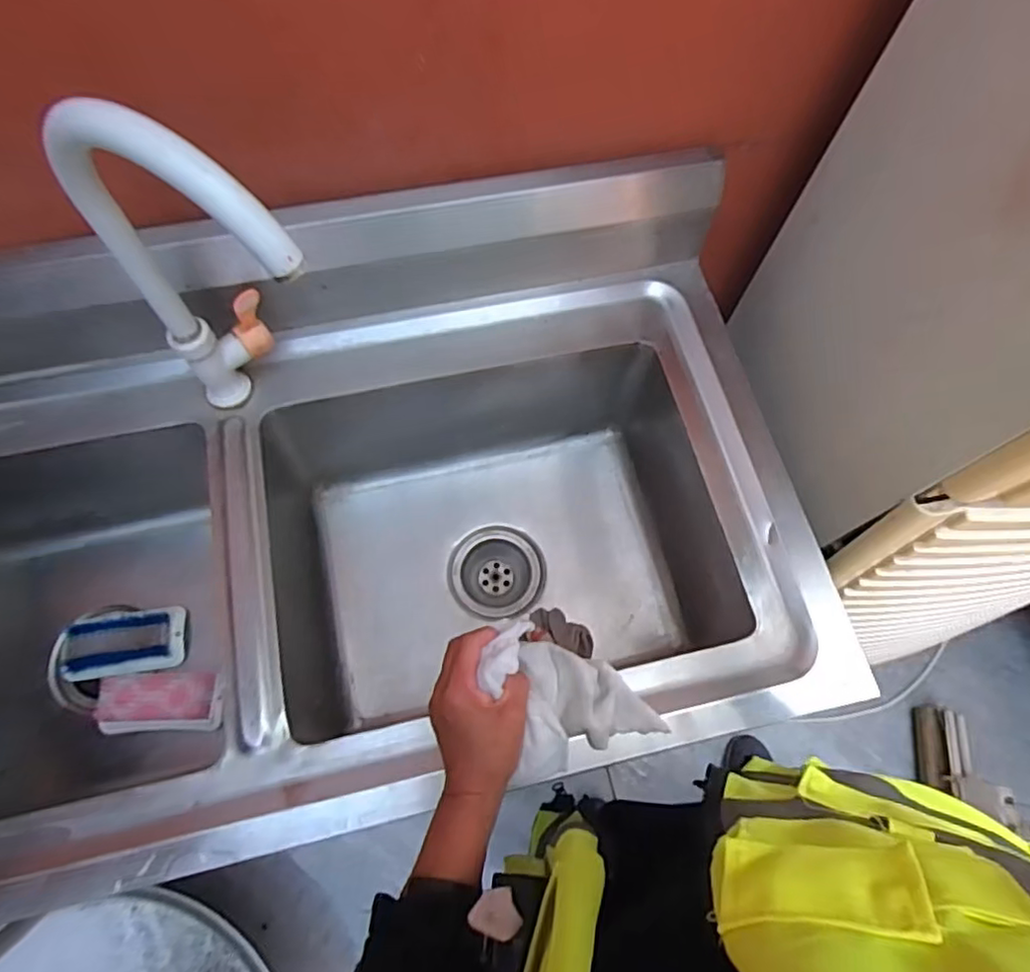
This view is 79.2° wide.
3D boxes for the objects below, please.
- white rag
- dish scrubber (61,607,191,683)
[{"bbox_3d":[0.043,0.153,0.476,0.121,0.059,0.107,-15,69,-8],"label":"white rag"},{"bbox_3d":[-0.425,0.171,0.682,0.132,0.033,0.072,-6,68,-5],"label":"dish scrubber"}]

